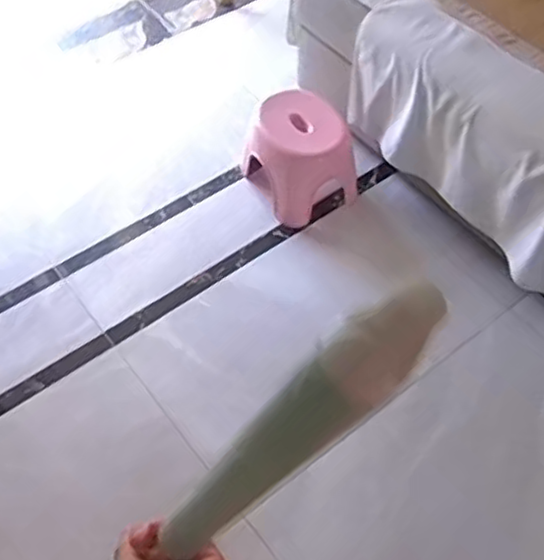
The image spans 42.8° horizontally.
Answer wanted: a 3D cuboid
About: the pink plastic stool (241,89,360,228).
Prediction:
[{"bbox_3d":[0.064,-0.313,1.791,0.220,0.240,0.261,-27,58,-19],"label":"pink plastic stool"}]

